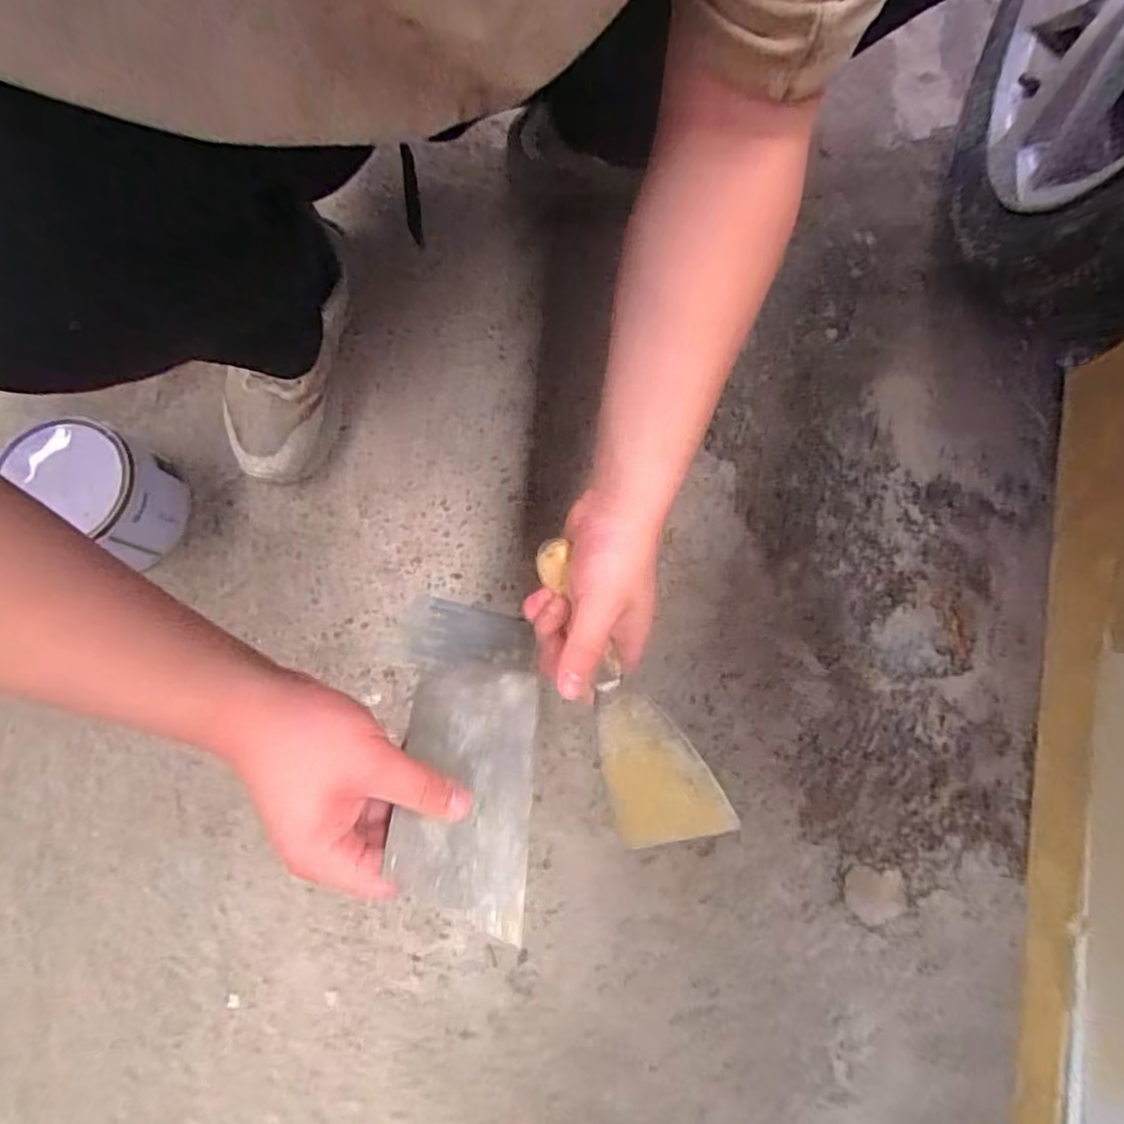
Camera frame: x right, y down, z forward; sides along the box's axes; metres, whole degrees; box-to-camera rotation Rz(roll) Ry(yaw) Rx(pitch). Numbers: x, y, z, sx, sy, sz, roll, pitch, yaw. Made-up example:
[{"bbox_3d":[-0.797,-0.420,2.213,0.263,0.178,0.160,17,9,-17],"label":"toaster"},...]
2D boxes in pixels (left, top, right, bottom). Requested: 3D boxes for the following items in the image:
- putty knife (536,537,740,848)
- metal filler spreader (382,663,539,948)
[{"bbox_3d":[0.035,0.093,0.412,0.078,0.023,0.180,-43,69,35],"label":"putty knife"},{"bbox_3d":[-0.053,0.124,0.360,0.073,0.004,0.144,8,53,-7],"label":"metal filler spreader"}]

